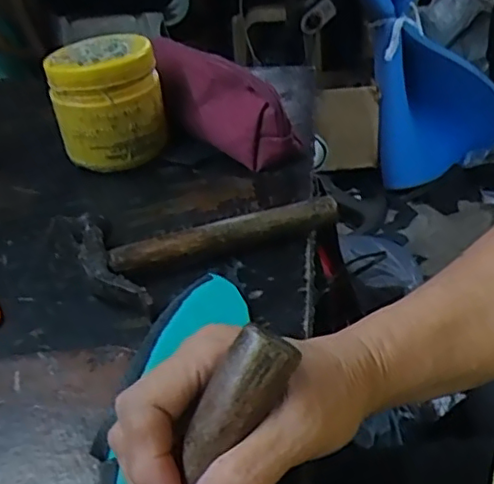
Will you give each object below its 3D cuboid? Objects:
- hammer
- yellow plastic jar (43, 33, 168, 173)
[{"bbox_3d":[-0.024,0.003,0.439,0.185,0.025,0.090,-11,36,-5],"label":"hammer"},{"bbox_3d":[-0.126,-0.124,0.559,0.096,0.105,0.086,-16,37,-11],"label":"yellow plastic jar"}]

